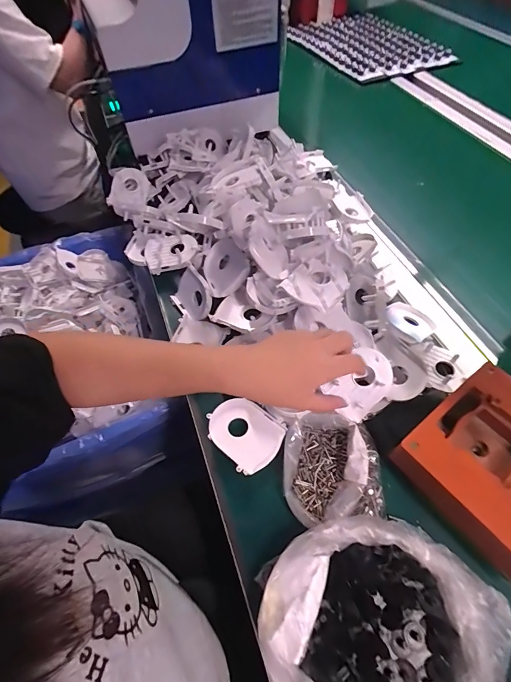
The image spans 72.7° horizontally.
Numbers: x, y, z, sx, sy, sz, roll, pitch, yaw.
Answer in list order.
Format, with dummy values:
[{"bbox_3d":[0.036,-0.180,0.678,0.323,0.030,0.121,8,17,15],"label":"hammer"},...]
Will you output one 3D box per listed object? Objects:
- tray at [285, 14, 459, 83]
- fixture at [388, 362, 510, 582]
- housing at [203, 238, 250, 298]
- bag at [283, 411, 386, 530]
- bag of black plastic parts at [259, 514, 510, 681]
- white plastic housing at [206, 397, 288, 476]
[{"bbox_3d":[0.329,-0.879,1.032,0.356,0.039,0.408,-27,60,-16],"label":"tray"},{"bbox_3d":[0.240,0.124,0.341,0.165,0.052,0.148,-33,61,-19],"label":"fixture"},{"bbox_3d":[-0.043,-0.103,0.490,0.068,0.024,0.077,-47,52,21],"label":"housing"},{"bbox_3d":[0.084,0.137,0.377,0.104,0.037,0.110,3,56,3],"label":"bag"},{"bbox_3d":[0.103,0.246,0.299,0.179,0.038,0.173,35,64,22],"label":"bag of black plastic parts"},{"bbox_3d":[-0.011,0.106,0.406,0.071,0.019,0.084,-38,63,-21],"label":"white plastic housing"}]

